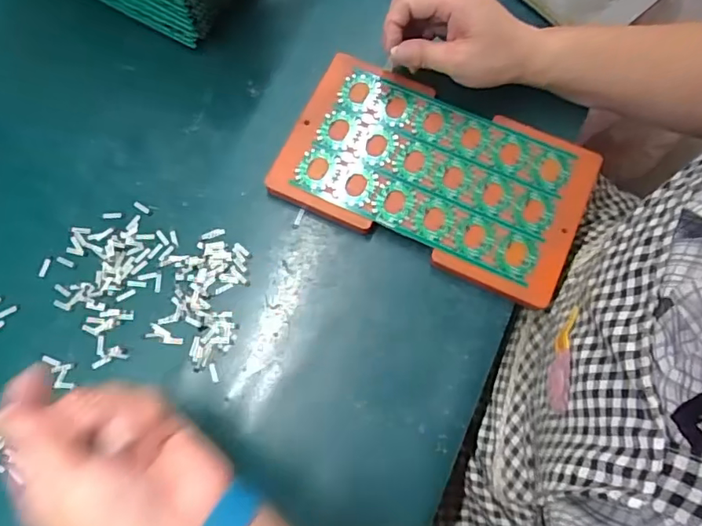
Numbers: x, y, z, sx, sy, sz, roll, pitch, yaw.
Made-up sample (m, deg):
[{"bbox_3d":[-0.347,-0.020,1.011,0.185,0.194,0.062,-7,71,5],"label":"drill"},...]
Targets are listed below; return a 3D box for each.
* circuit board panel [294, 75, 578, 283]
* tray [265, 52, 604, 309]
[{"bbox_3d":[0.066,-0.076,0.425,0.195,0.005,0.118,24,74,8],"label":"circuit board panel"},{"bbox_3d":[0.067,-0.071,0.431,0.233,0.023,0.136,24,74,9],"label":"tray"}]

